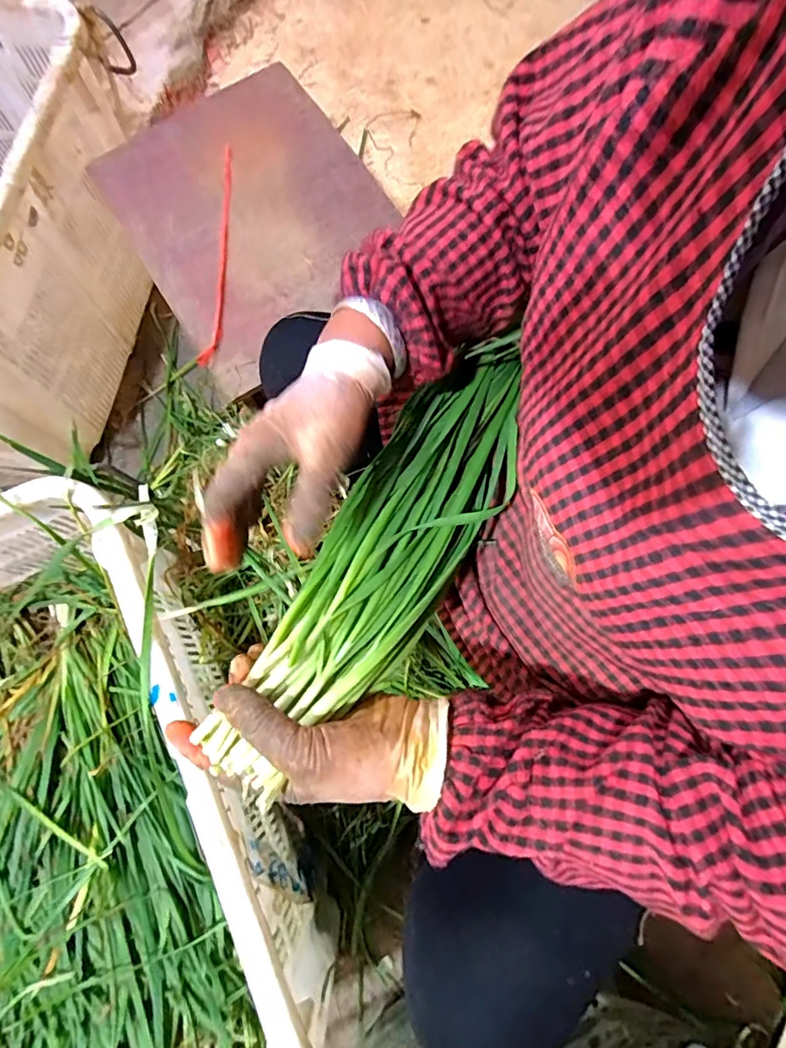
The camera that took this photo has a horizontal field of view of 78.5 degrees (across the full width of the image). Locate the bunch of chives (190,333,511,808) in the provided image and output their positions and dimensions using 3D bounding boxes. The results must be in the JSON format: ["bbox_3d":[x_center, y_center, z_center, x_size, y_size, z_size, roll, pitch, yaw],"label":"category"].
[{"bbox_3d":[0.012,-0.003,0.351,0.101,0.039,0.384,27,65,9],"label":"bunch of chives"}]

